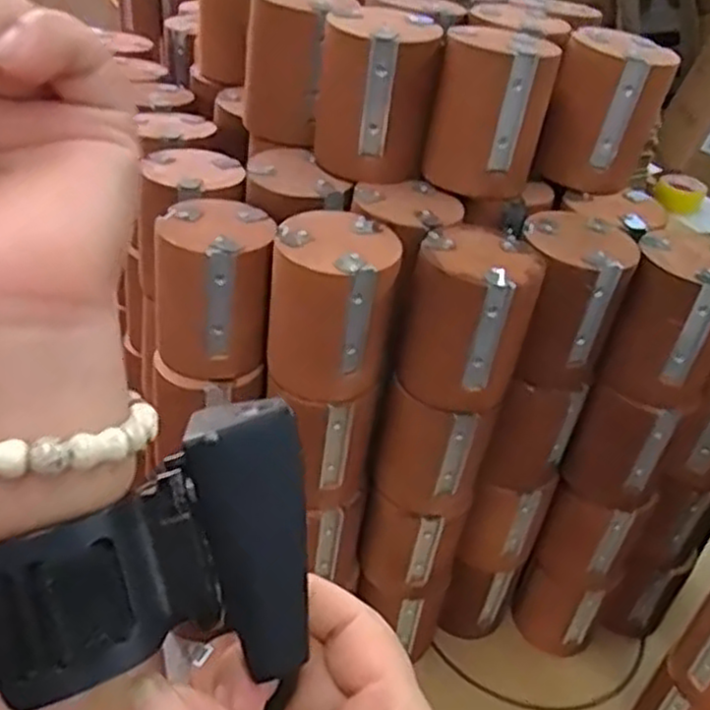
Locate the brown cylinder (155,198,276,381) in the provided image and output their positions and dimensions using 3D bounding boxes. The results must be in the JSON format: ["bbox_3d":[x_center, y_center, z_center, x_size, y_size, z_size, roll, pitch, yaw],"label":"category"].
[{"bbox_3d":[-0.097,-0.047,0.529,0.074,0.100,0.086,0,38,-9],"label":"brown cylinder"}]

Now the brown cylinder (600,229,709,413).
[{"bbox_3d":[0.224,-0.025,0.529,0.070,0.104,0.070,20,40,15],"label":"brown cylinder"}]

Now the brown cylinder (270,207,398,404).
[{"bbox_3d":[-0.015,-0.032,0.499,0.076,0.100,0.078,5,38,-3],"label":"brown cylinder"}]

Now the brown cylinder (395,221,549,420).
[{"bbox_3d":[0.075,-0.023,0.498,0.076,0.099,0.071,16,39,11],"label":"brown cylinder"}]

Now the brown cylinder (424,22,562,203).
[{"bbox_3d":[0.098,-0.175,0.540,0.074,0.103,0.077,13,38,7],"label":"brown cylinder"}]

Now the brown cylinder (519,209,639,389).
[{"bbox_3d":[0.146,-0.040,0.534,0.071,0.098,0.083,6,38,-2],"label":"brown cylinder"}]

